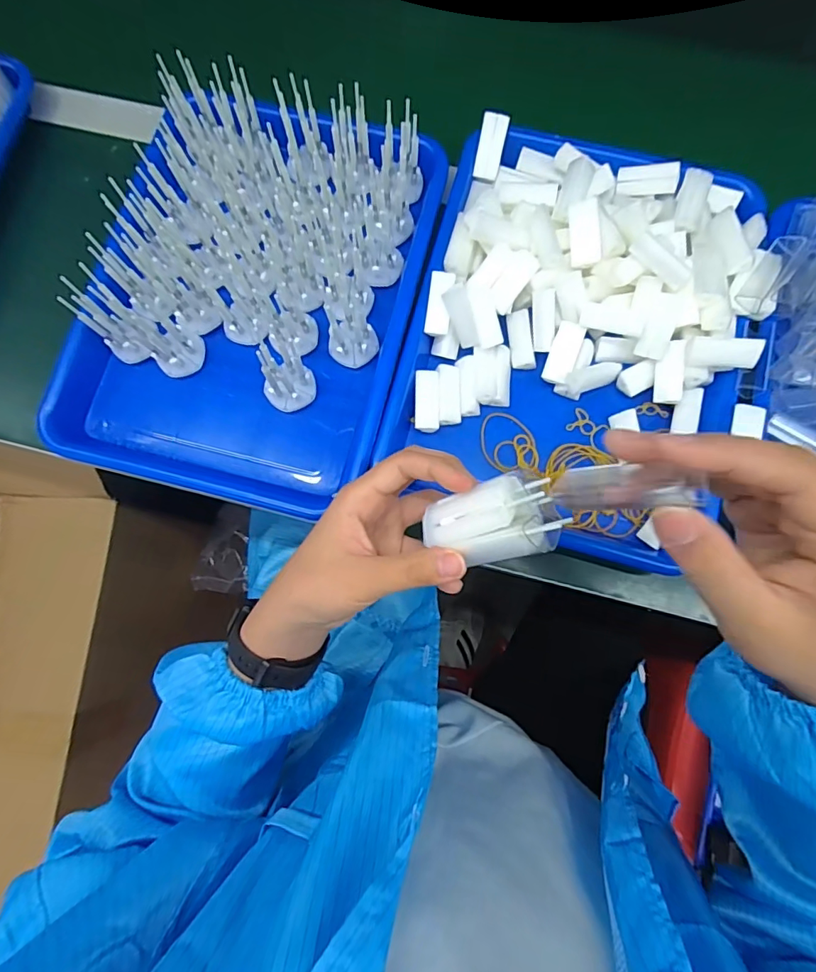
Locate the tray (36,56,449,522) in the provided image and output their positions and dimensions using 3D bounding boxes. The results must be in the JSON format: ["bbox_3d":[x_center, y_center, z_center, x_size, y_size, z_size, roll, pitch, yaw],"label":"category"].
[{"bbox_3d":[-0.121,-0.156,0.383,0.245,0.076,0.326,14,79,4],"label":"tray"}]

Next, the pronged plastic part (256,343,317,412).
[{"bbox_3d":[-0.091,-0.081,0.353,0.038,0.058,0.034,-38,80,-6],"label":"pronged plastic part"}]

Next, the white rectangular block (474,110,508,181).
[{"bbox_3d":[0.069,-0.280,0.398,0.021,0.010,0.047,13,109,4],"label":"white rectangular block"}]

